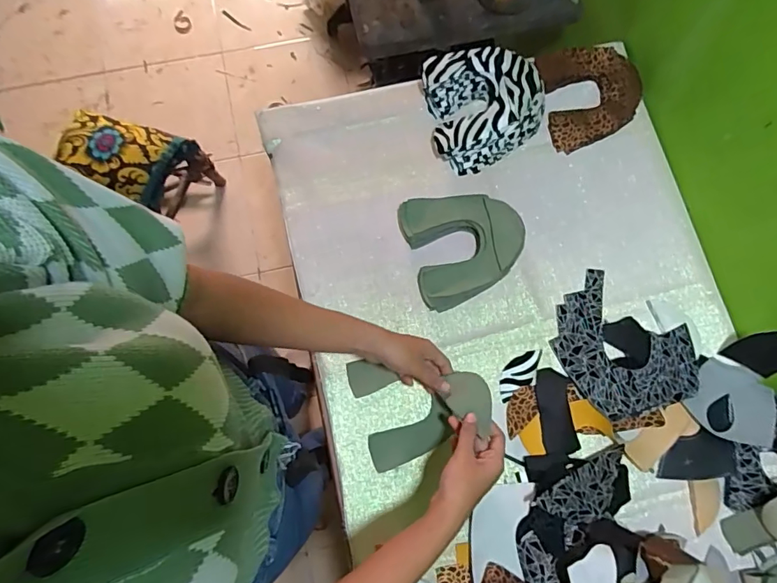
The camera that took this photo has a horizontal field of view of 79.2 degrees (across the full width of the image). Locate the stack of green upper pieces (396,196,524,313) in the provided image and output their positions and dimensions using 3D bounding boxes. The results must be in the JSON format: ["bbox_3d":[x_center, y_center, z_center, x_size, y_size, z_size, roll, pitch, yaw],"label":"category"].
[{"bbox_3d":[0.112,-0.070,0.691,0.162,0.044,0.160,-15,78,-5],"label":"stack of green upper pieces"}]

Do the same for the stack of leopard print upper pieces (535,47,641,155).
[{"bbox_3d":[0.324,-0.317,0.750,0.153,0.037,0.163,-12,77,-4],"label":"stack of leopard print upper pieces"}]

